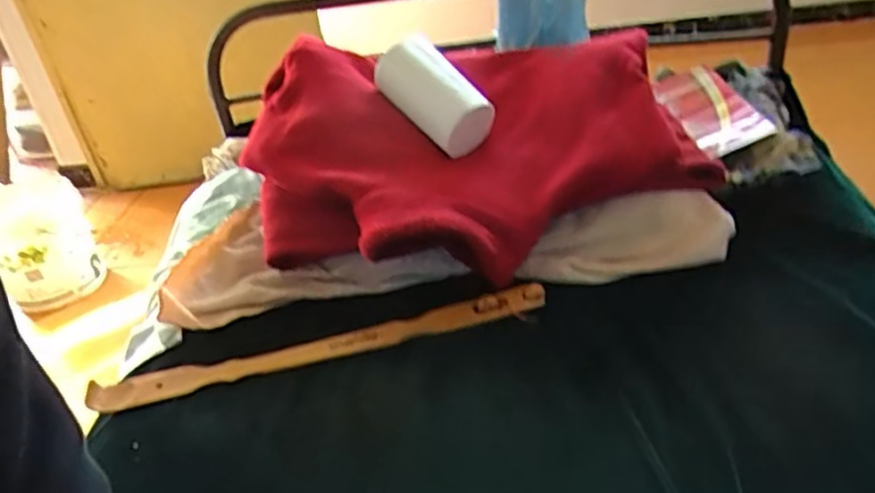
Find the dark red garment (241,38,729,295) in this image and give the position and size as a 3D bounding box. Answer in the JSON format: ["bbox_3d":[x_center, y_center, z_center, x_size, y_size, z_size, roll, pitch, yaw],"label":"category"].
[{"bbox_3d":[0.042,-0.121,0.862,0.526,0.209,0.339,-9,33,0],"label":"dark red garment"}]

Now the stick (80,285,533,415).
[{"bbox_3d":[-0.124,0.104,0.722,0.486,0.022,0.030,-12,33,-6],"label":"stick"}]

